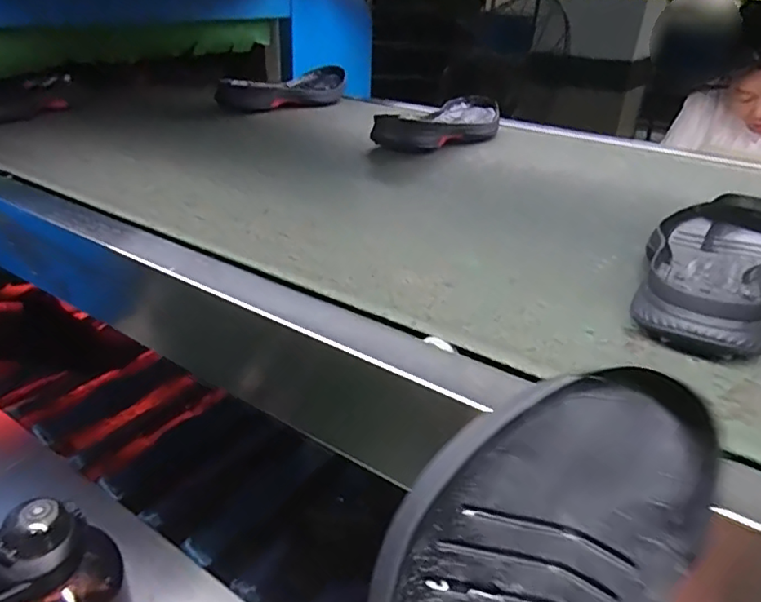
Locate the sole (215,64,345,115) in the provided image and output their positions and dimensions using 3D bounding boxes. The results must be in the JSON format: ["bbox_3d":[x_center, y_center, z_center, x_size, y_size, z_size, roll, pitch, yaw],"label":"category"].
[{"bbox_3d":[-0.182,-0.411,1.122,0.095,0.062,0.302,18,29,31],"label":"sole"}]

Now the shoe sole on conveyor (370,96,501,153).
[{"bbox_3d":[0.119,-0.294,0.940,0.113,0.043,0.317,21,35,29],"label":"shoe sole on conveyor"}]

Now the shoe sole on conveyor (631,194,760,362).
[{"bbox_3d":[0.286,-0.035,0.495,0.112,0.043,0.311,22,35,30],"label":"shoe sole on conveyor"}]

